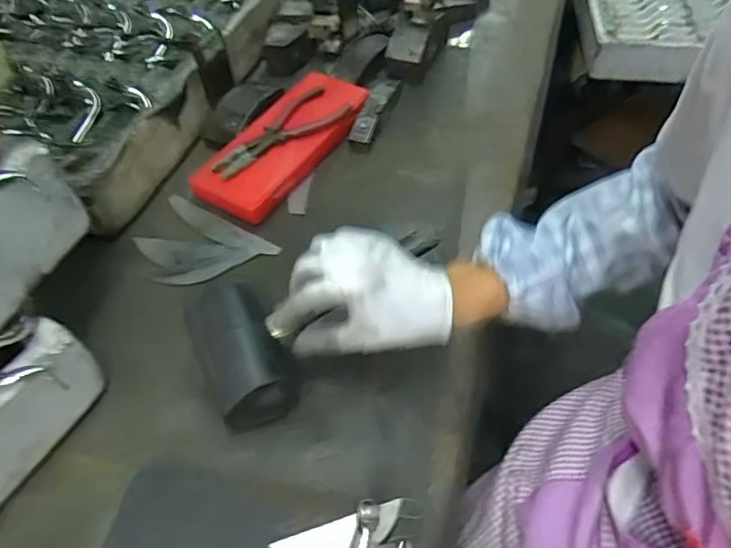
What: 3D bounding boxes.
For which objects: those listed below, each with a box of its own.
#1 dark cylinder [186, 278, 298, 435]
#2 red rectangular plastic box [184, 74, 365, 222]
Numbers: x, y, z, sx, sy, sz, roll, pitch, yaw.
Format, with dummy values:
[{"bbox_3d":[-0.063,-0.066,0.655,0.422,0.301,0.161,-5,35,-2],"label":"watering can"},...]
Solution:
[{"bbox_3d":[-0.107,0.077,0.472,0.071,0.075,0.117,-24,55,-15],"label":"dark cylinder"},{"bbox_3d":[-0.097,-0.172,0.687,0.105,0.035,0.261,25,57,20],"label":"red rectangular plastic box"}]

